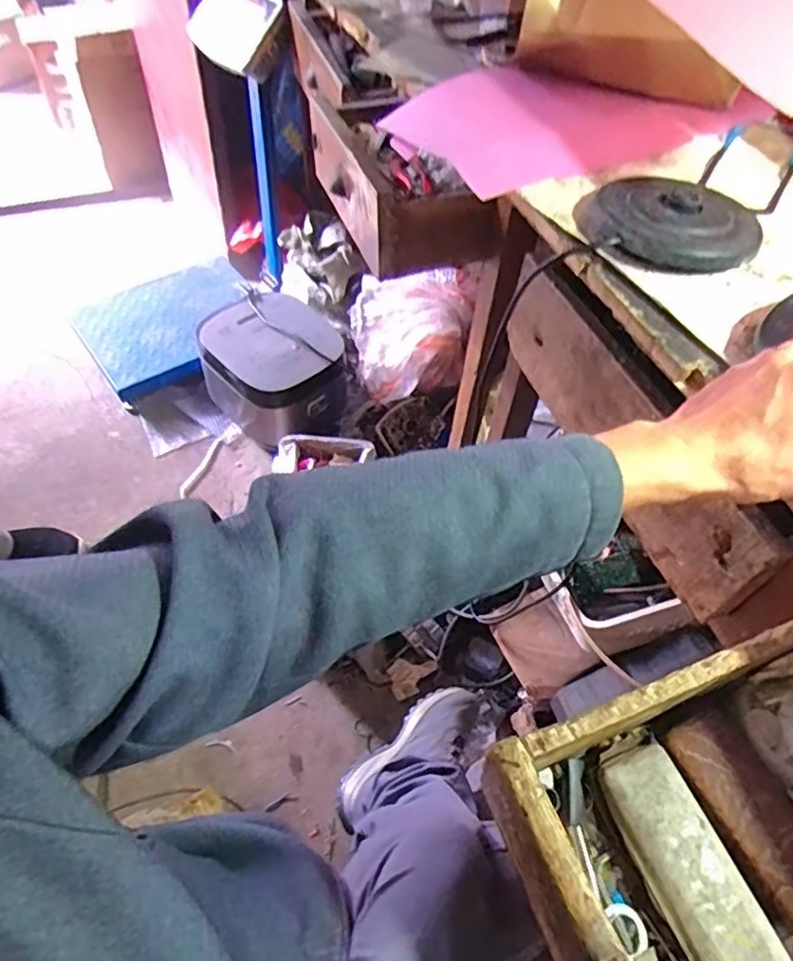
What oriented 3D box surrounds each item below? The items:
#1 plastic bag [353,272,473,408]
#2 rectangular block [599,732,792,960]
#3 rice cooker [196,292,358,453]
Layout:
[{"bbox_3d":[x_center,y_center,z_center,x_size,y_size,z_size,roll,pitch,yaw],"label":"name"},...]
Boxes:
[{"bbox_3d":[0.046,-0.346,1.400,0.276,0.188,0.243,-6,56,-8],"label":"plastic bag"},{"bbox_3d":[0.195,0.259,0.412,0.055,0.026,0.159,-18,59,-15],"label":"rectangular block"},{"bbox_3d":[-0.273,-0.243,1.405,0.321,0.220,0.268,39,62,21],"label":"rice cooker"}]

